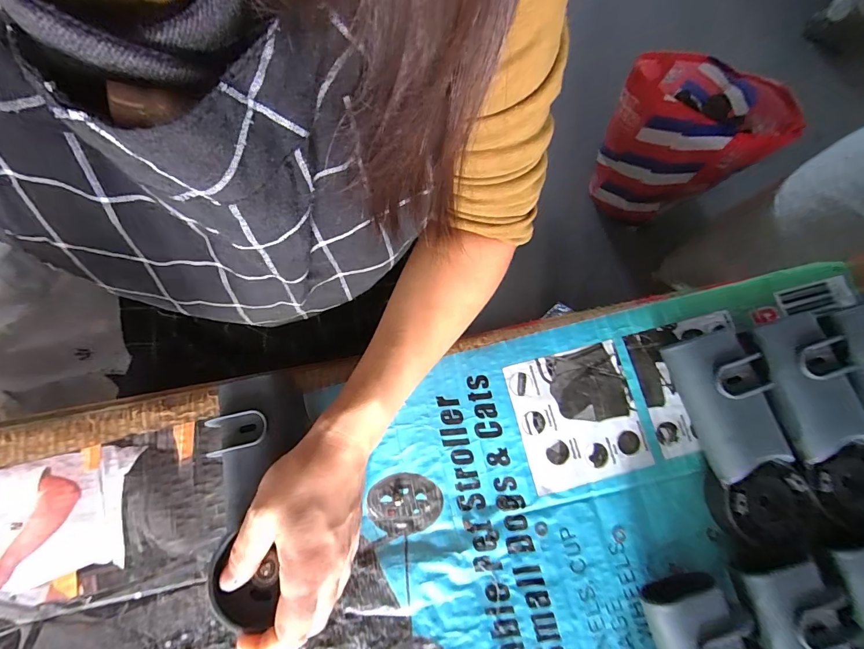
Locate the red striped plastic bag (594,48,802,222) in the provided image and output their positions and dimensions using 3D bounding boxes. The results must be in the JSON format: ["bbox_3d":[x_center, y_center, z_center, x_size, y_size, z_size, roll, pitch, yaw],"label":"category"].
[{"bbox_3d":[0.619,-0.461,1.030,0.364,0.416,0.248,33,78,7],"label":"red striped plastic bag"}]

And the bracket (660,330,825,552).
[{"bbox_3d":[0.240,0.086,0.307,0.067,0.040,0.163,-11,78,-4],"label":"bracket"}]

